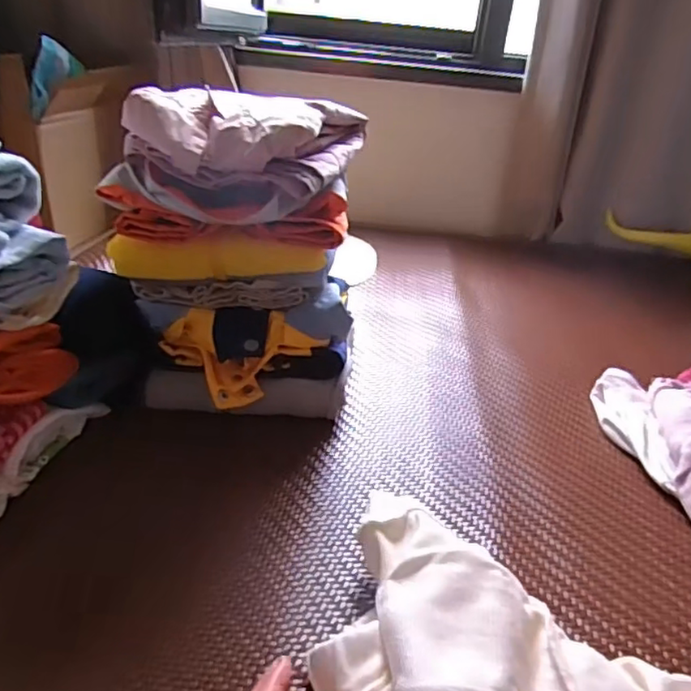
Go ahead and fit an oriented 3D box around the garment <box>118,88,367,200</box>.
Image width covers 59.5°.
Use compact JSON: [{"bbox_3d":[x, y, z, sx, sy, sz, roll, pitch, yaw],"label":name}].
[{"bbox_3d":[-0.094,-0.225,0.633,0.195,0.071,0.234,11,28,11],"label":"garment"}]

